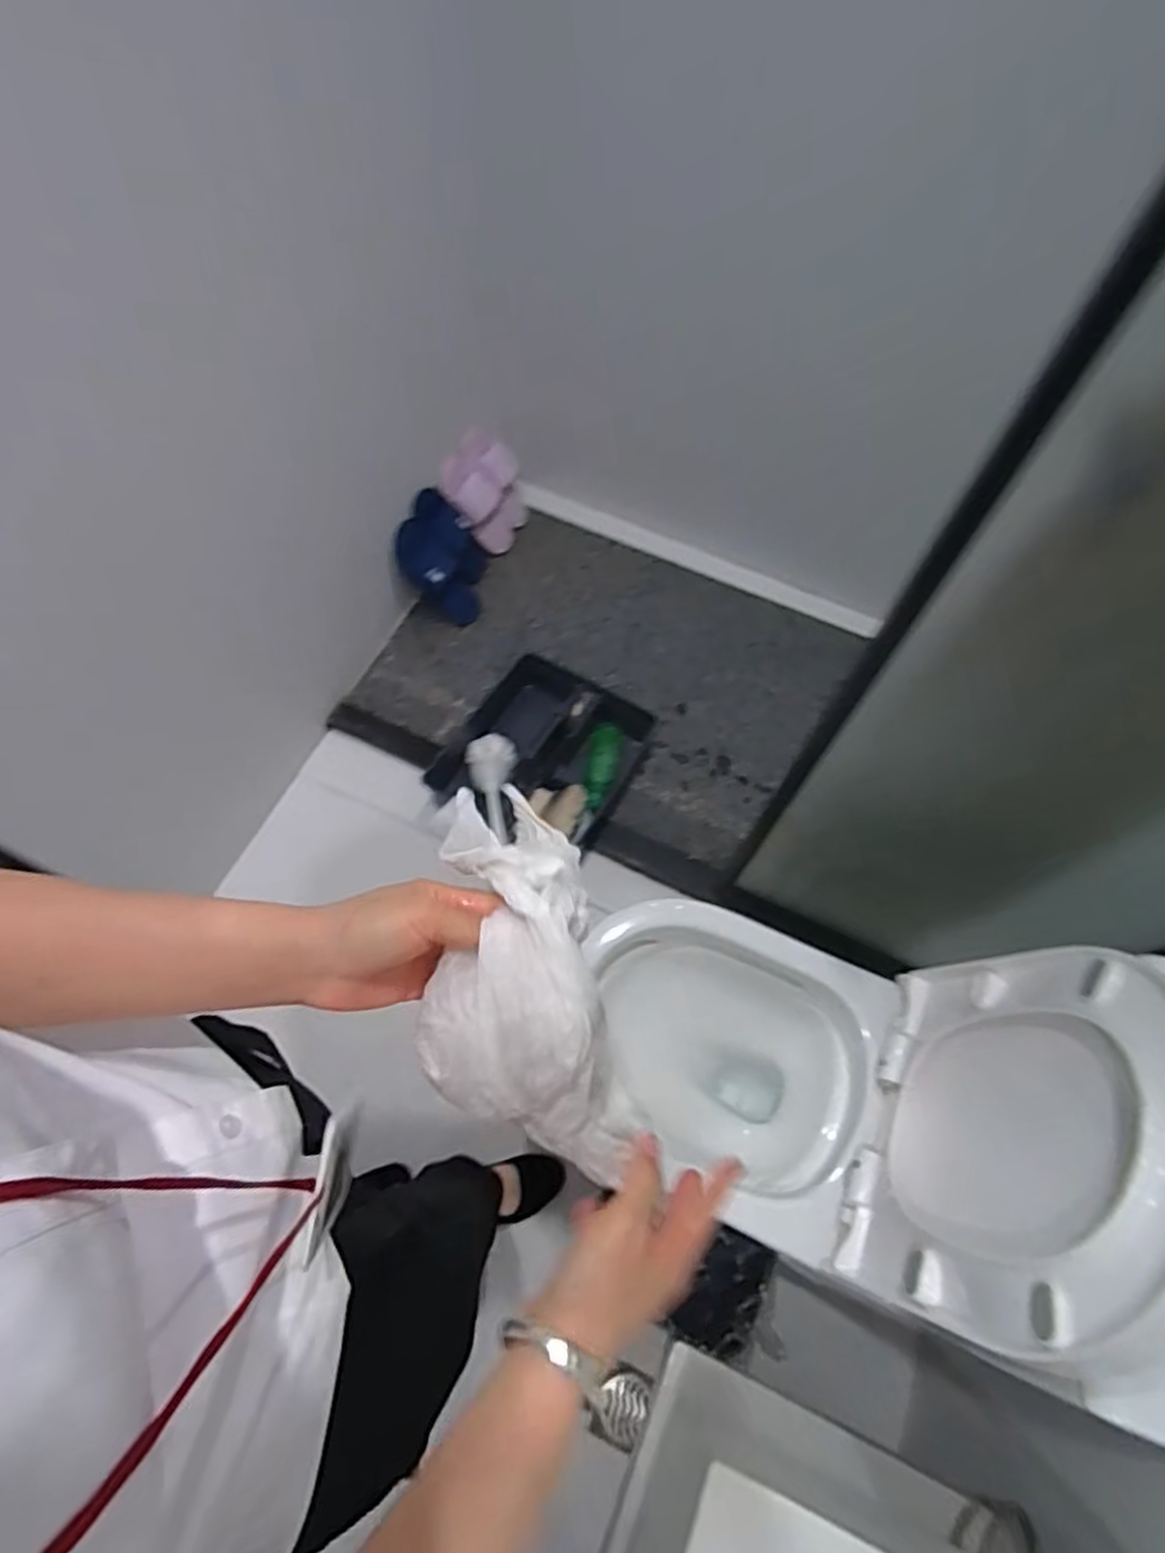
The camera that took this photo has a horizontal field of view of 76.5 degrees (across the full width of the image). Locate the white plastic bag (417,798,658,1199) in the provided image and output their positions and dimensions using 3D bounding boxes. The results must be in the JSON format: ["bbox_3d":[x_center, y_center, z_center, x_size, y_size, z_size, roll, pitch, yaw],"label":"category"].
[{"bbox_3d":[-0.039,0.138,0.446,0.111,0.079,0.243,-12,94,-7],"label":"white plastic bag"}]

